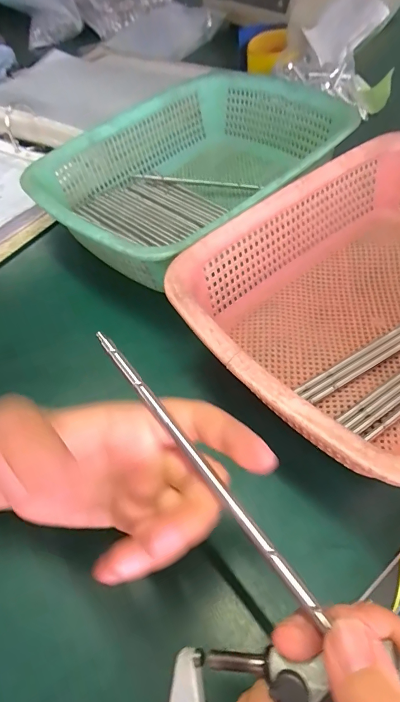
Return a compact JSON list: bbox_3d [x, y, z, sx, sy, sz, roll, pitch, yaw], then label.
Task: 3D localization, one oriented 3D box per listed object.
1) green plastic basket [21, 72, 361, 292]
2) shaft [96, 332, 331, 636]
[{"bbox_3d":[-0.003,-0.178,0.434,0.306,0.091,0.224,-36,57,-21],"label":"green plastic basket"},{"bbox_3d":[-0.003,0.045,0.178,0.005,0.004,0.153,-33,64,-19],"label":"shaft"}]

